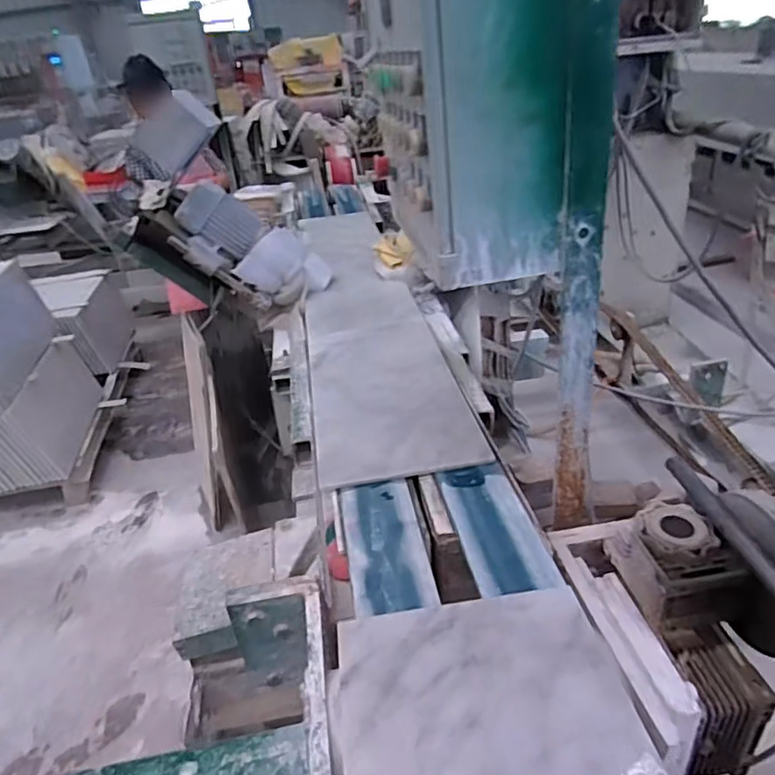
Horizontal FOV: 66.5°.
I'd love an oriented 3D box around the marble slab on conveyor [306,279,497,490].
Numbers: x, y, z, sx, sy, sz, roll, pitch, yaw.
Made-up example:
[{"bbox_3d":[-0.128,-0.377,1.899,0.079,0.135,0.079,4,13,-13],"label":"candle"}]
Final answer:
[{"bbox_3d":[-0.030,-0.082,1.422,0.310,0.018,0.941,-9,31,-4],"label":"marble slab on conveyor"}]

